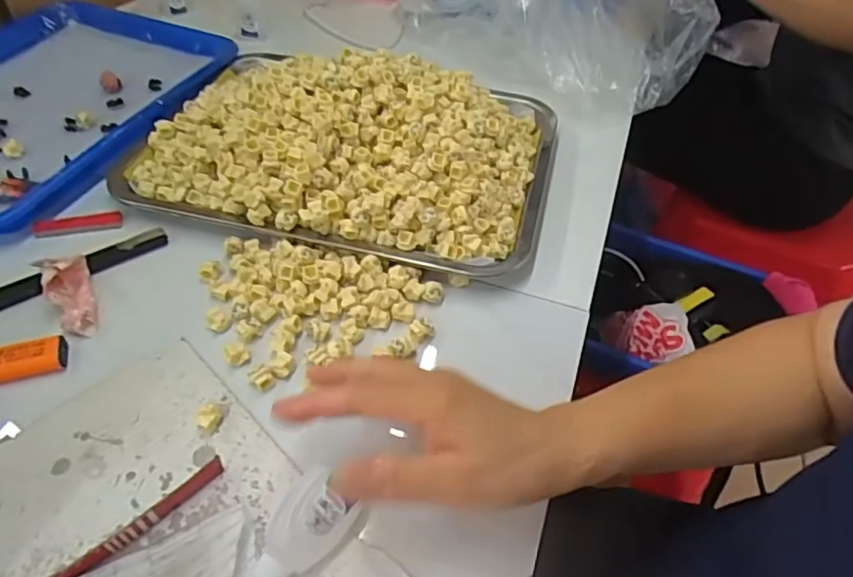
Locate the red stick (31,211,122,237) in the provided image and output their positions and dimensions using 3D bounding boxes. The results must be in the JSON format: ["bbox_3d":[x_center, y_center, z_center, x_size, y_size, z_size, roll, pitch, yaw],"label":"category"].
[{"bbox_3d":[-0.279,-0.052,0.481,0.064,0.006,0.017,-10,48,-13],"label":"red stick"}]

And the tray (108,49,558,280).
[{"bbox_3d":[-0.067,-0.141,0.523,0.348,0.083,0.249,12,47,8],"label":"tray"}]

